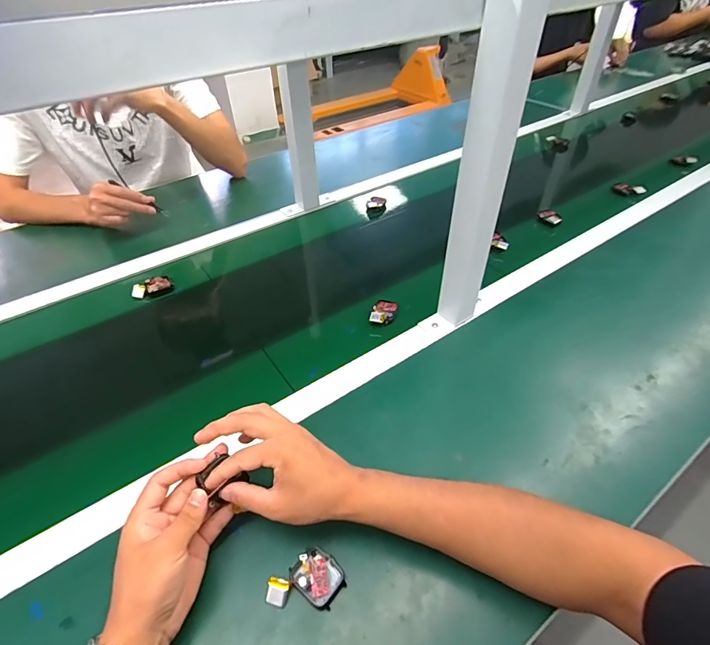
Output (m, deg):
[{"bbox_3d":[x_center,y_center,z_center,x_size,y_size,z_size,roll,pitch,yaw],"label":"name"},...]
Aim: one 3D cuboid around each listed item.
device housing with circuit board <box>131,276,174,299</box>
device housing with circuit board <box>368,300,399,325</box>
[{"bbox_3d":[-0.346,-0.058,0.696,0.063,0.024,0.028,-27,48,-21],"label":"device housing with circuit board"},{"bbox_3d":[0.046,-0.018,0.632,0.039,0.010,0.057,5,45,11],"label":"device housing with circuit board"}]

